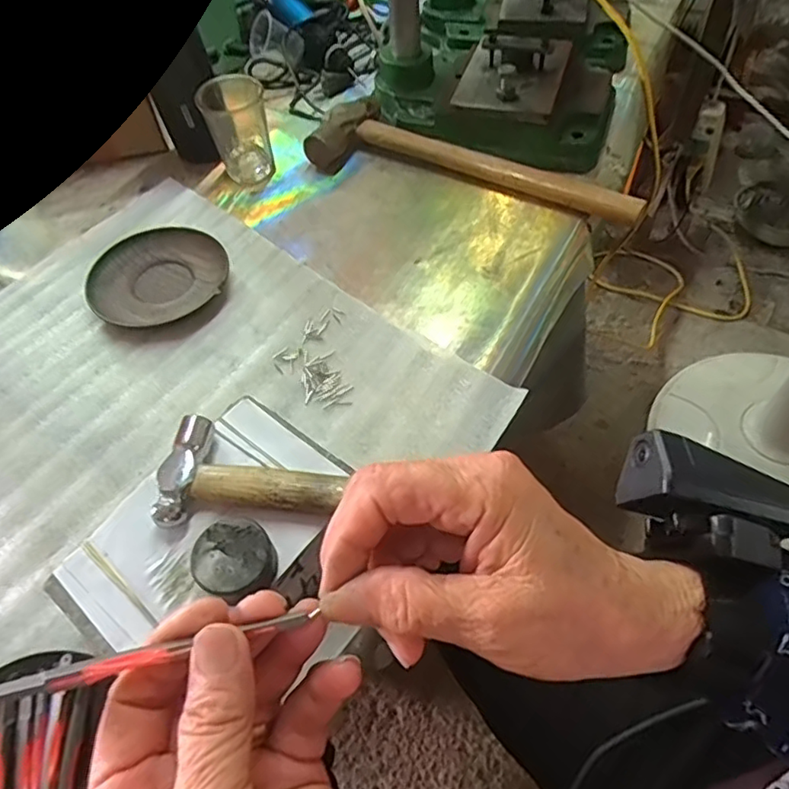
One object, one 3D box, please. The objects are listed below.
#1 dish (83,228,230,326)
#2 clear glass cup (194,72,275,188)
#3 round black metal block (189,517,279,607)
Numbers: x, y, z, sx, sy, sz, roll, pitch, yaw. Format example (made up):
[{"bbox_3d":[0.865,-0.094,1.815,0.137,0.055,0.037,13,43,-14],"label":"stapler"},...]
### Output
[{"bbox_3d":[-0.199,-0.100,0.501,0.111,0.016,0.099,-29,57,-16],"label":"dish"},{"bbox_3d":[-0.151,-0.261,0.582,0.056,0.085,0.067,-16,54,-7],"label":"clear glass cup"},{"bbox_3d":[-0.077,0.082,0.290,0.037,0.020,0.037,-2,54,3],"label":"round black metal block"}]

